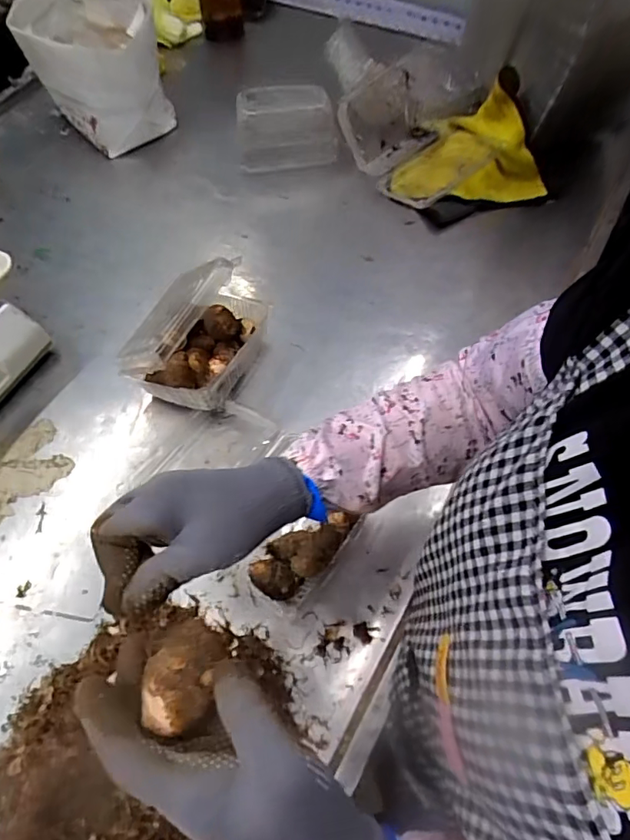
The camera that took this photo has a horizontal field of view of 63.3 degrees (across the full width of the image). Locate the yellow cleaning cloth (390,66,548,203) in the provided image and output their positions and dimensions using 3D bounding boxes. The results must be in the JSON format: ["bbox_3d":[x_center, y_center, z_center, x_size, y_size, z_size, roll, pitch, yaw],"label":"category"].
[{"bbox_3d":[0.229,-0.429,0.795,0.217,0.115,0.193,-17,62,-8],"label":"yellow cleaning cloth"}]

